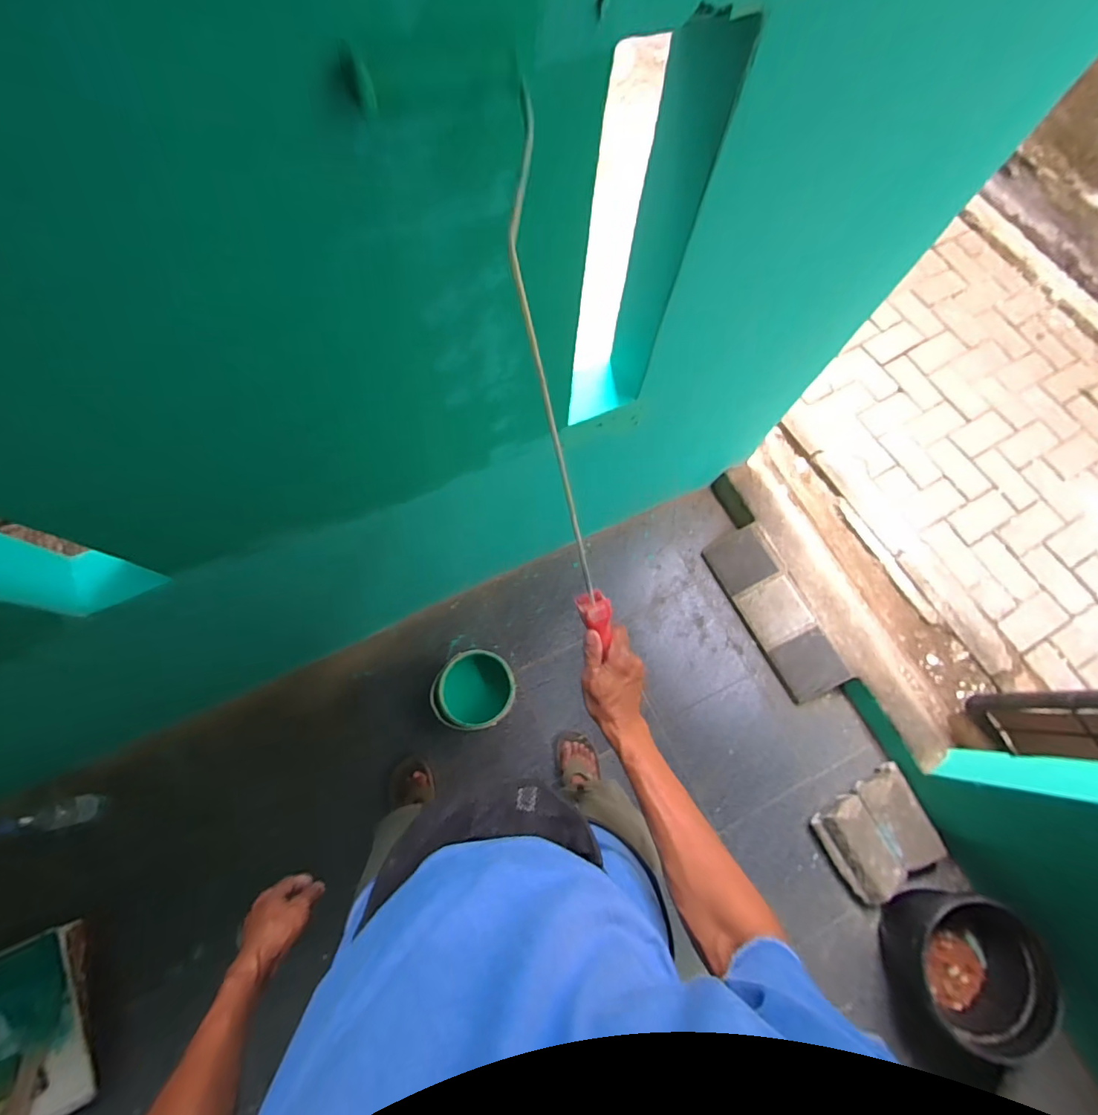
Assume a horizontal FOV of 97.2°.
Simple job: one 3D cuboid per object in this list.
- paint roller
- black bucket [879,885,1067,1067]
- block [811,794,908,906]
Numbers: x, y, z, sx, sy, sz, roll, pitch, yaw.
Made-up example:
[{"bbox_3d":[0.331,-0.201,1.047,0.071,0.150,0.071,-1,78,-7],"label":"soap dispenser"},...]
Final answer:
[{"bbox_3d":[-0.019,-0.118,0.434,0.109,0.038,0.503,-17,118,-6],"label":"paint roller"},{"bbox_3d":[0.954,0.932,1.137,0.335,0.207,0.292,35,74,9],"label":"black bucket"},{"bbox_3d":[0.803,0.751,1.249,0.141,0.089,0.228,-28,75,-10],"label":"block"}]

